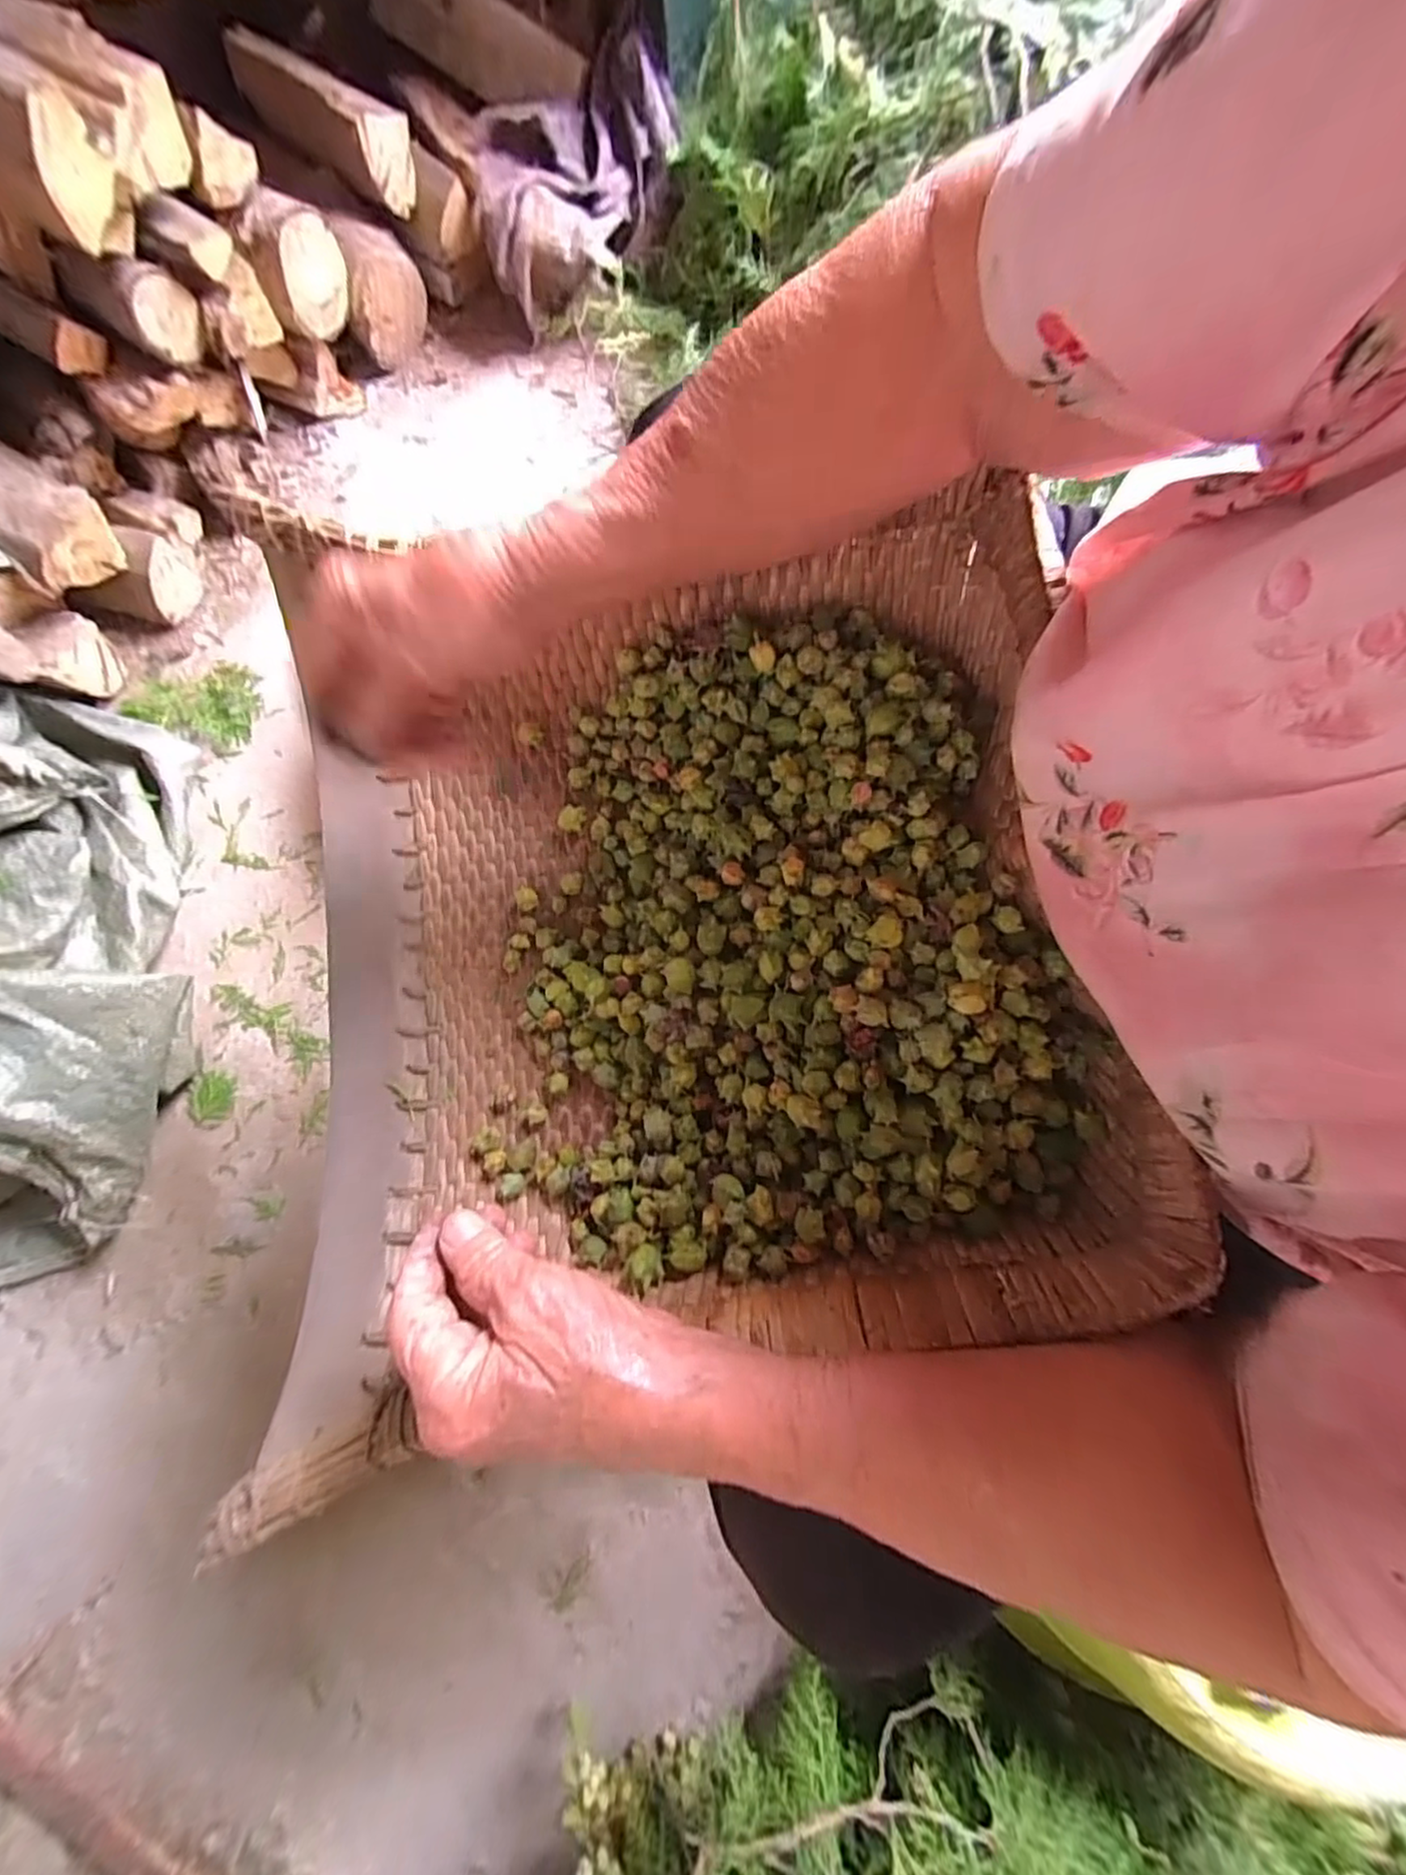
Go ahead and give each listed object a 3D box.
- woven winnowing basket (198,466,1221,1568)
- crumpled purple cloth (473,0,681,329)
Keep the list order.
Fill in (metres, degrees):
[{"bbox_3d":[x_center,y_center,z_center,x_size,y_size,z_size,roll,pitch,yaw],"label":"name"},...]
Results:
[{"bbox_3d":[-0.028,0.001,0.333,0.418,0.116,0.421,-11,78,-2],"label":"woven winnowing basket"},{"bbox_3d":[-0.151,-0.945,0.777,0.261,0.141,0.178,-14,78,-3],"label":"crumpled purple cloth"}]

